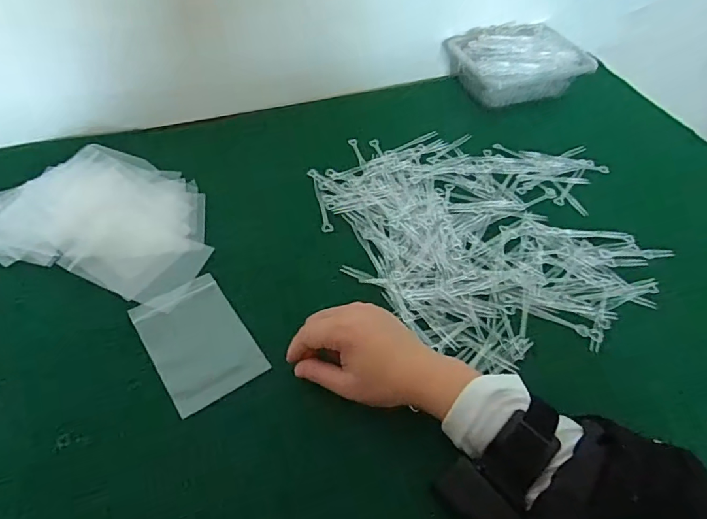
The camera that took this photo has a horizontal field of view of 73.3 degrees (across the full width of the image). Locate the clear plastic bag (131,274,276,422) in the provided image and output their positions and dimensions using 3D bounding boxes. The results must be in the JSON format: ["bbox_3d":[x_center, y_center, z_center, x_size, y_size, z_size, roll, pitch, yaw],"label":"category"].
[{"bbox_3d":[-0.139,0.070,0.424,0.080,0.004,0.122,-28,58,-24],"label":"clear plastic bag"}]

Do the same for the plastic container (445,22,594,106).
[{"bbox_3d":[0.232,-0.279,0.683,0.175,0.069,0.122,-14,53,-15],"label":"plastic container"}]

